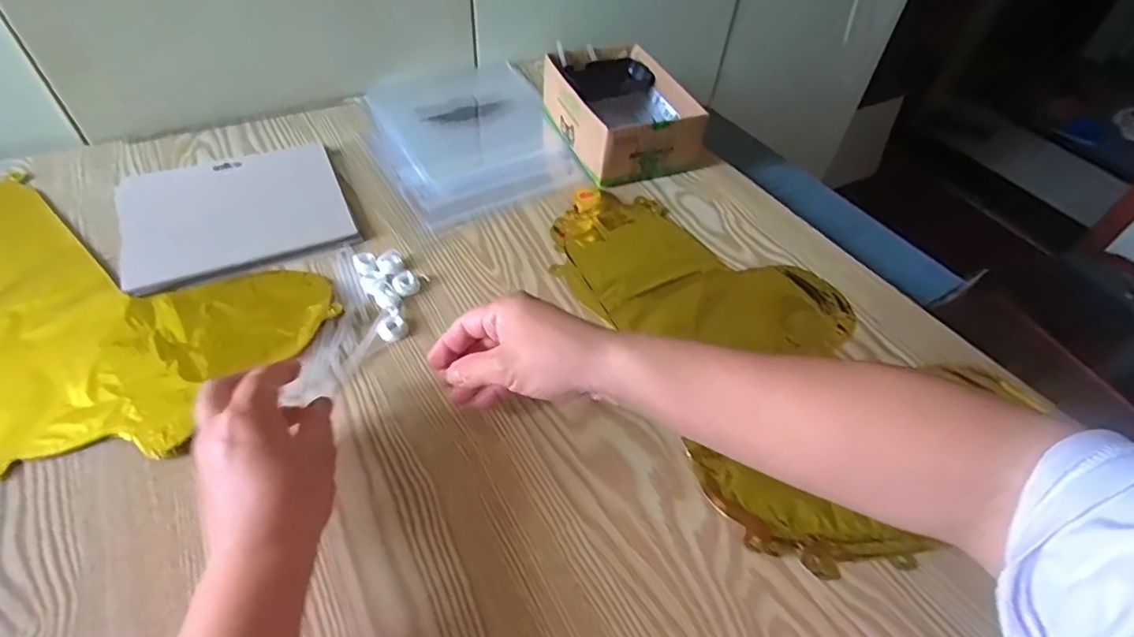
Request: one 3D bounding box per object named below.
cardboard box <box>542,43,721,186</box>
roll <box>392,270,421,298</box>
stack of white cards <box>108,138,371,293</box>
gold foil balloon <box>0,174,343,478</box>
[{"bbox_3d":[0.068,-0.240,0.650,0.149,0.069,0.192,-16,52,-18],"label":"cardboard box"},{"bbox_3d":[-0.141,-0.030,0.492,0.021,0.009,0.024,-20,53,-21],"label":"roll"},{"bbox_3d":[-0.317,-0.108,0.538,0.195,0.011,0.170,-17,52,-19],"label":"stack of white cards"},{"bbox_3d":[-0.410,-0.027,0.468,0.392,0.008,0.225,27,52,18],"label":"gold foil balloon"}]

